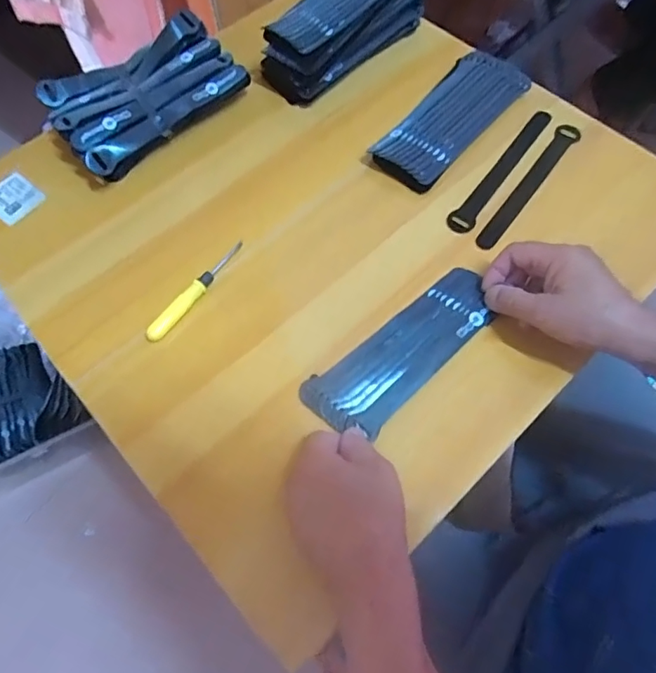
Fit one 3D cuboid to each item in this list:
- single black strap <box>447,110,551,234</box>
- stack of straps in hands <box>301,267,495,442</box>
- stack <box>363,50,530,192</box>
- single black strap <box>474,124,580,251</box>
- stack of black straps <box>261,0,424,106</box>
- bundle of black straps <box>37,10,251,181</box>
[{"bbox_3d":[0.184,-0.177,0.538,0.024,0.010,0.189,33,70,16],"label":"single black strap"},{"bbox_3d":[0.070,0.013,0.454,0.193,0.011,0.067,-39,70,-14],"label":"stack of straps in hands"},{"bbox_3d":[0.133,-0.241,0.555,0.081,0.019,0.198,36,71,17],"label":"stack"},{"bbox_3d":[0.210,-0.158,0.528,0.024,0.010,0.190,33,70,16],"label":"single black strap"},{"bbox_3d":[0.014,-0.367,0.586,0.202,0.082,0.088,-40,70,-16],"label":"stack of black straps"},{"bbox_3d":[-0.197,-0.267,0.554,0.201,0.052,0.128,-34,68,-14],"label":"bundle of black straps"}]

